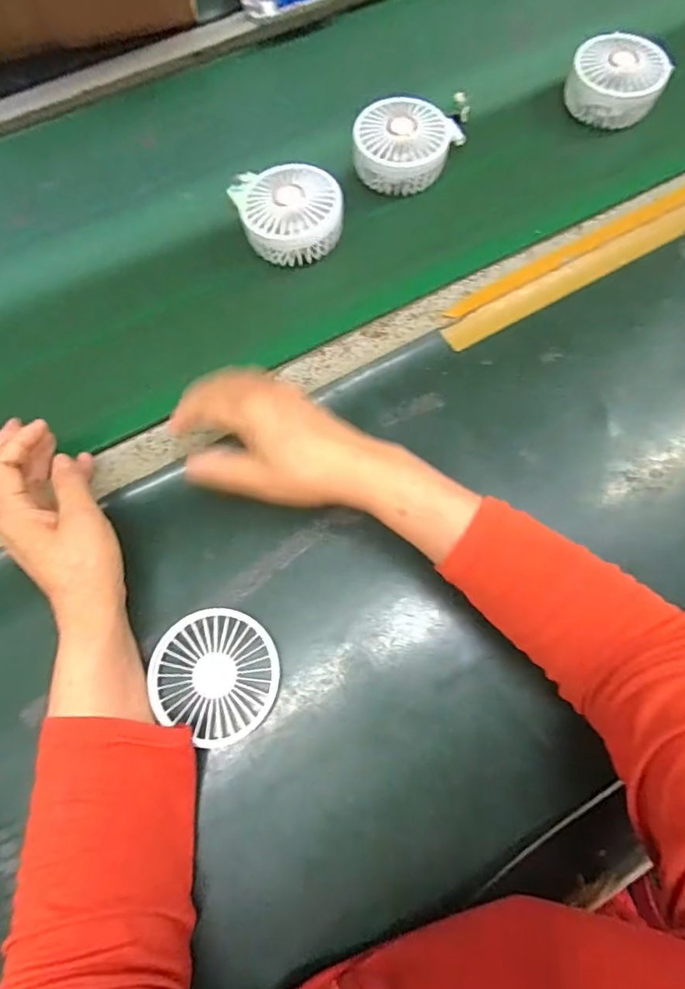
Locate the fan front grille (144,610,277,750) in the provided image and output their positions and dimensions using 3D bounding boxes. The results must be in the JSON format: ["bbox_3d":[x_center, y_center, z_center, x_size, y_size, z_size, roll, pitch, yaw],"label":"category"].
[{"bbox_3d":[-0.090,0.126,0.377,0.088,0.011,0.083,-1,72,2],"label":"fan front grille"}]

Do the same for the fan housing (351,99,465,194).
[{"bbox_3d":[0.058,-0.333,0.509,0.087,0.040,0.082,-1,72,2],"label":"fan housing"}]

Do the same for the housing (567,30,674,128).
[{"bbox_3d":[0.272,-0.410,0.530,0.087,0.041,0.076,26,75,10],"label":"housing"}]

